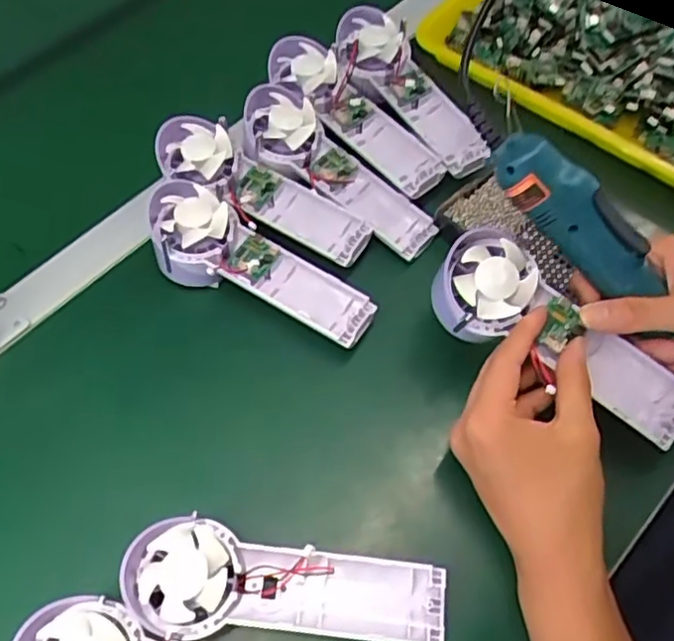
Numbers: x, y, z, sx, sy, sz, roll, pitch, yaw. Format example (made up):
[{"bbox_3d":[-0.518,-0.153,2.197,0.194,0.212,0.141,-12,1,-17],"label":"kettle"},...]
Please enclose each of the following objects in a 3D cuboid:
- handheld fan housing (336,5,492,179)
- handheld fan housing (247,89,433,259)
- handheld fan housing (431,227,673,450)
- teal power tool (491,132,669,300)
[{"bbox_3d":[0.060,-0.195,0.551,0.069,0.034,0.180,-24,64,-12],"label":"handheld fan housing"},{"bbox_3d":[0.000,-0.117,0.514,0.179,0.024,0.056,41,69,4],"label":"handheld fan housing"},{"bbox_3d":[0.141,0.009,0.403,0.172,0.034,0.069,32,100,2],"label":"handheld fan housing"},{"bbox_3d":[0.148,-0.065,0.391,0.123,0.034,0.038,44,68,-6],"label":"teal power tool"}]

